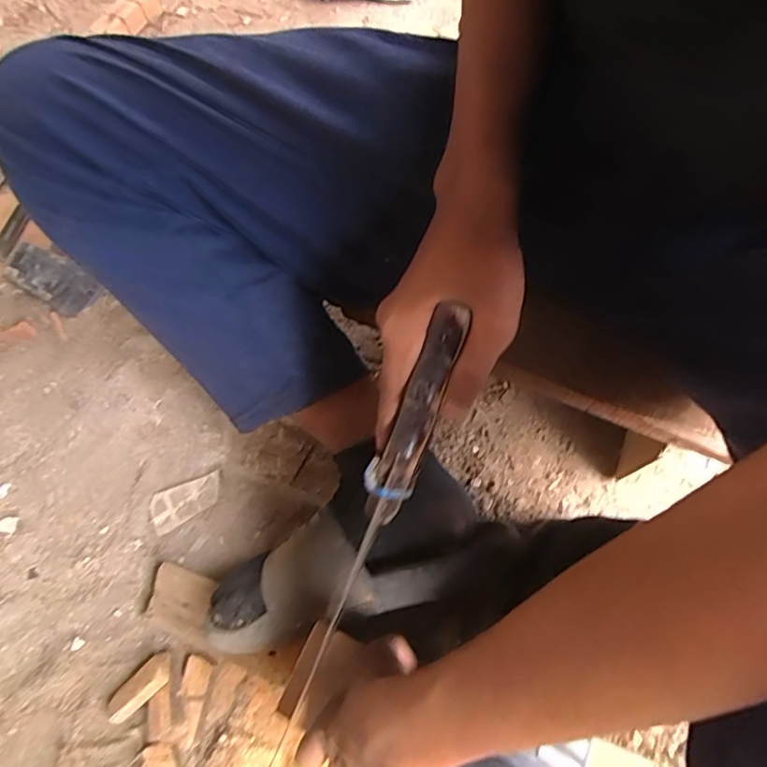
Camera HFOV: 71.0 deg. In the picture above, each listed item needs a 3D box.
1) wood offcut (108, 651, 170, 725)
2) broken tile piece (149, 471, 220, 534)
[{"bbox_3d":[-0.221,0.276,0.485,0.073,0.019,0.029,-44,70,2],"label":"wood offcut"},{"bbox_3d":[-0.207,0.121,0.565,0.079,0.006,0.039,-31,68,-10],"label":"broken tile piece"}]

